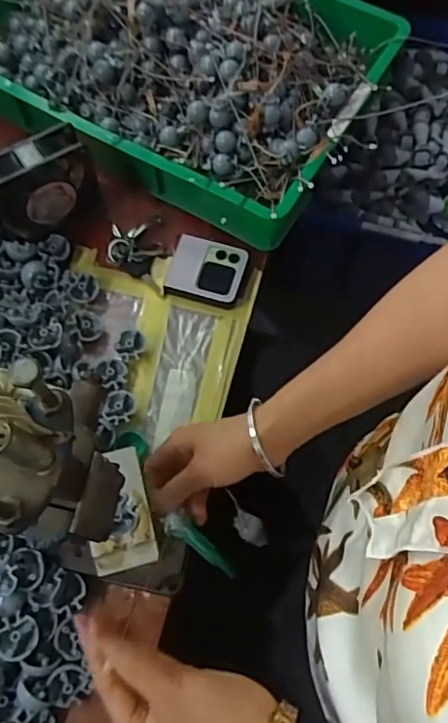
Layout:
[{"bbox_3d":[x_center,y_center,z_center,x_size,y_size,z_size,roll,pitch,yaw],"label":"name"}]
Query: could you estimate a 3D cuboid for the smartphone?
[{"bbox_3d":[-0.021,-0.108,0.650,0.088,0.016,0.080,15,70,5],"label":"smartphone"}]

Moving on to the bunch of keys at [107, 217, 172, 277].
[{"bbox_3d":[-0.106,-0.141,0.673,0.073,0.018,0.076,-15,70,-6],"label":"bunch of keys"}]

